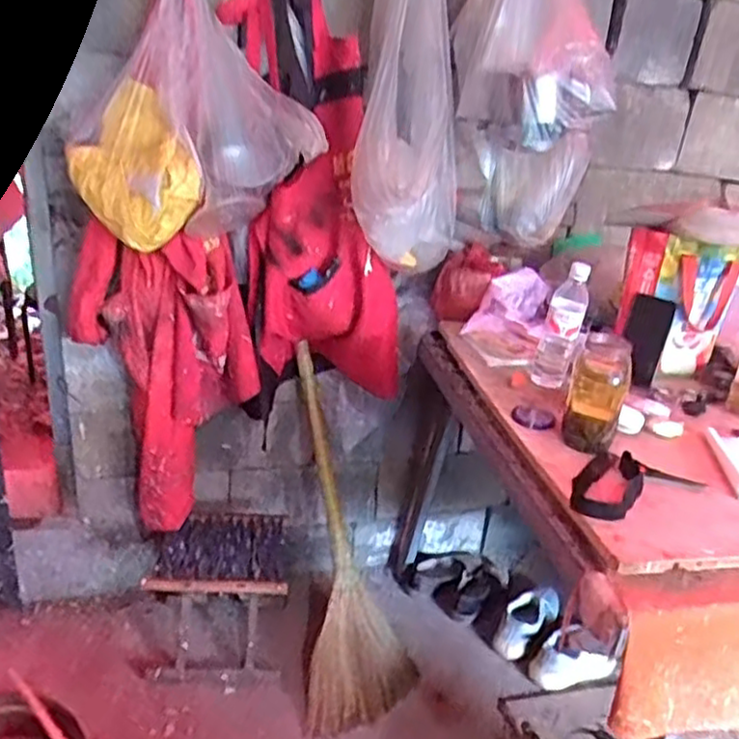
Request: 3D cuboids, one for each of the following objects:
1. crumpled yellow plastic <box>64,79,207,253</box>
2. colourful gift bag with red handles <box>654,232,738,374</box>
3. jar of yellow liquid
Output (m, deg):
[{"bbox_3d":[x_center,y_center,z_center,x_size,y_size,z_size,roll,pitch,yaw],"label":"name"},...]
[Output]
[{"bbox_3d":[-0.408,-0.355,1.235,0.221,0.253,0.100,22,29,32],"label":"crumpled yellow plastic"},{"bbox_3d":[0.623,-0.116,1.363,0.153,0.257,0.057,3,25,-5],"label":"colourful gift bag with red handles"},{"bbox_3d":[0.352,0.035,1.098,0.086,0.166,0.077,14,26,18],"label":"jar of yellow liquid"}]

